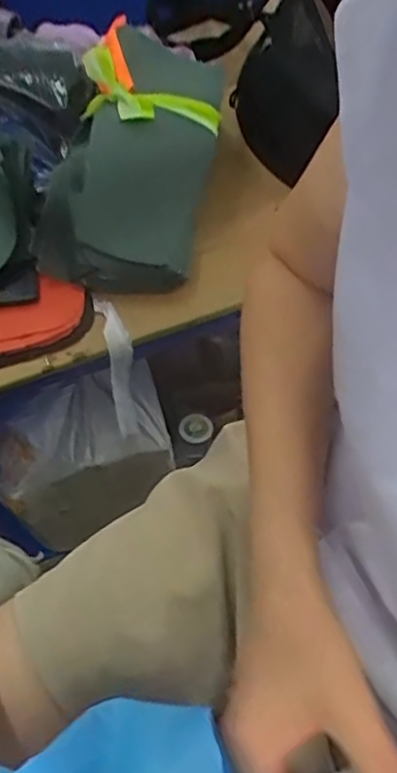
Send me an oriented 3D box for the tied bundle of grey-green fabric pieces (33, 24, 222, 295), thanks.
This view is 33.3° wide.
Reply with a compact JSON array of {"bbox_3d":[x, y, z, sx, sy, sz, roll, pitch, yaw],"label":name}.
[{"bbox_3d":[-0.057,-0.272,0.729,0.149,0.087,0.368,9,58,2],"label":"tied bundle of grey-green fabric pieces"}]

